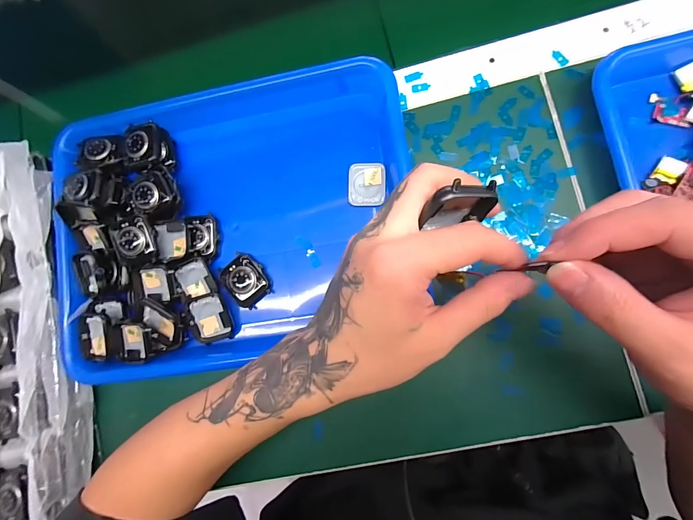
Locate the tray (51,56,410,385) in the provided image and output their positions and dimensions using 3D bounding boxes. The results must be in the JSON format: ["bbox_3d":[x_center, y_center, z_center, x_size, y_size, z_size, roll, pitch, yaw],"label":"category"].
[{"bbox_3d":[-0.105,-0.035,0.303,0.335,0.045,0.253,-9,82,3],"label":"tray"}]

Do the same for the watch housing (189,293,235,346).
[{"bbox_3d":[-0.125,0.055,0.296,0.038,0.012,0.041,-18,82,2],"label":"watch housing"}]

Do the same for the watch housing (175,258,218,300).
[{"bbox_3d":[-0.140,0.018,0.302,0.033,0.013,0.036,-17,82,6],"label":"watch housing"}]

